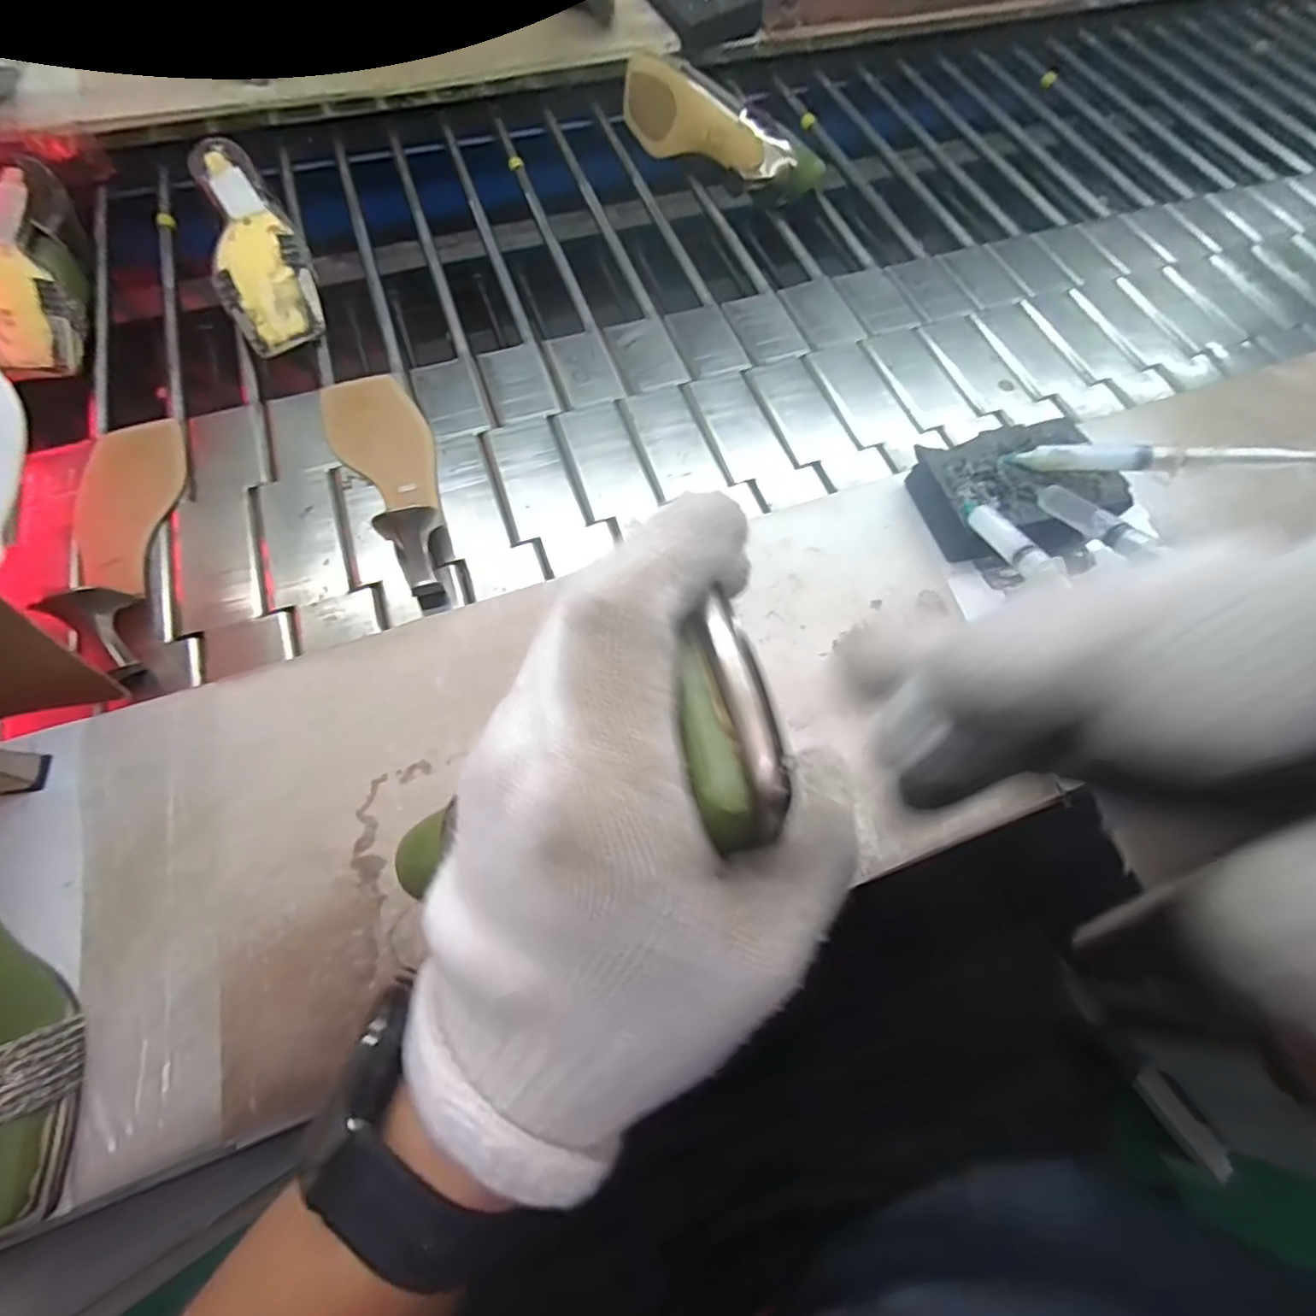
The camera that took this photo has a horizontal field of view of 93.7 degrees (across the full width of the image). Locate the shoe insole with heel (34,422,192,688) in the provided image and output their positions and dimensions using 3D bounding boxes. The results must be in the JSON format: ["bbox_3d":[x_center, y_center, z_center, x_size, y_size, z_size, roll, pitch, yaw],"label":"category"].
[{"bbox_3d":[-0.407,-0.097,0.456,0.069,0.057,0.242,-14,66,-9],"label":"shoe insole with heel"}]

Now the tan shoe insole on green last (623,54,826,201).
[{"bbox_3d":[0.063,-0.593,0.695,0.243,0.089,0.074,35,68,13],"label":"tan shoe insole on green last"}]

